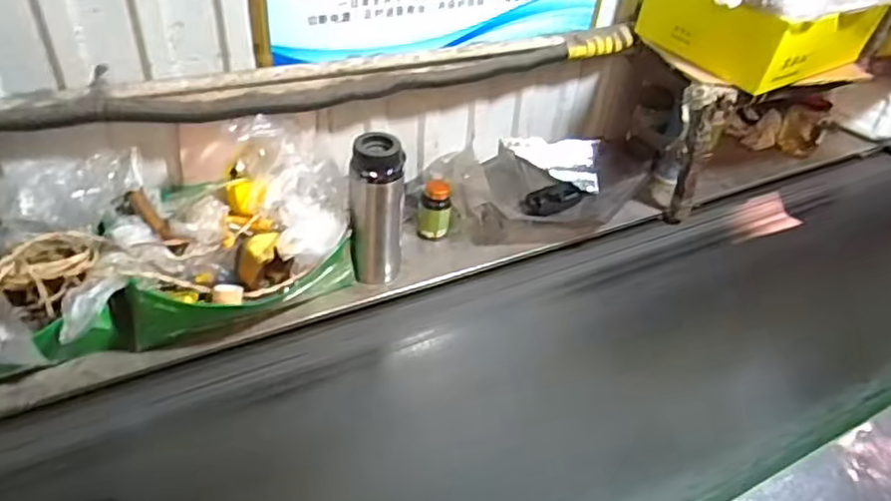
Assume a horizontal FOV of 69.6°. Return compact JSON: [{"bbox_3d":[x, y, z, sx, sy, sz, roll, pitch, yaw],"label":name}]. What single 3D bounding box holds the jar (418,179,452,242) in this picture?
[{"bbox_3d":[-0.017,-0.066,1.062,0.053,0.102,0.042,5,41,-2],"label":"jar"}]

